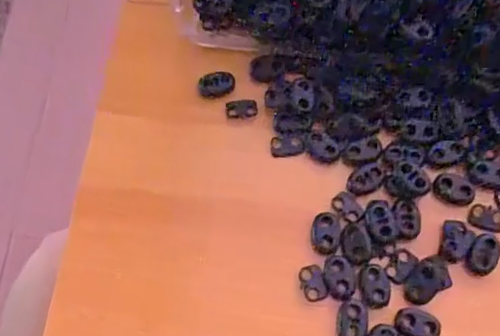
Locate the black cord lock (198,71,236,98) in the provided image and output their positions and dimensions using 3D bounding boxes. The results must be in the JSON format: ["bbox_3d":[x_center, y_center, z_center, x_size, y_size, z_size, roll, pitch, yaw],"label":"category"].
[{"bbox_3d":[-0.020,-0.050,0.333,0.021,0.004,0.014,-13,69,-2],"label":"black cord lock"}]

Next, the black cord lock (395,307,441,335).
[{"bbox_3d":[0.084,0.078,0.281,0.022,0.004,0.015,14,70,8],"label":"black cord lock"}]

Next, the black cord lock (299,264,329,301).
[{"bbox_3d":[0.033,0.060,0.294,0.013,0.004,0.018,-20,69,-5],"label":"black cord lock"}]

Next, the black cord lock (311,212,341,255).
[{"bbox_3d":[0.040,0.035,0.301,0.015,0.004,0.022,6,69,5],"label":"black cord lock"}]

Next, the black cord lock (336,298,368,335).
[{"bbox_3d":[0.052,0.078,0.285,0.015,0.004,0.022,6,69,5],"label":"black cord lock"}]

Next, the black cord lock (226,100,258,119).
[{"bbox_3d":[-0.005,-0.034,0.333,0.018,0.004,0.009,-1,69,2],"label":"black cord lock"}]

